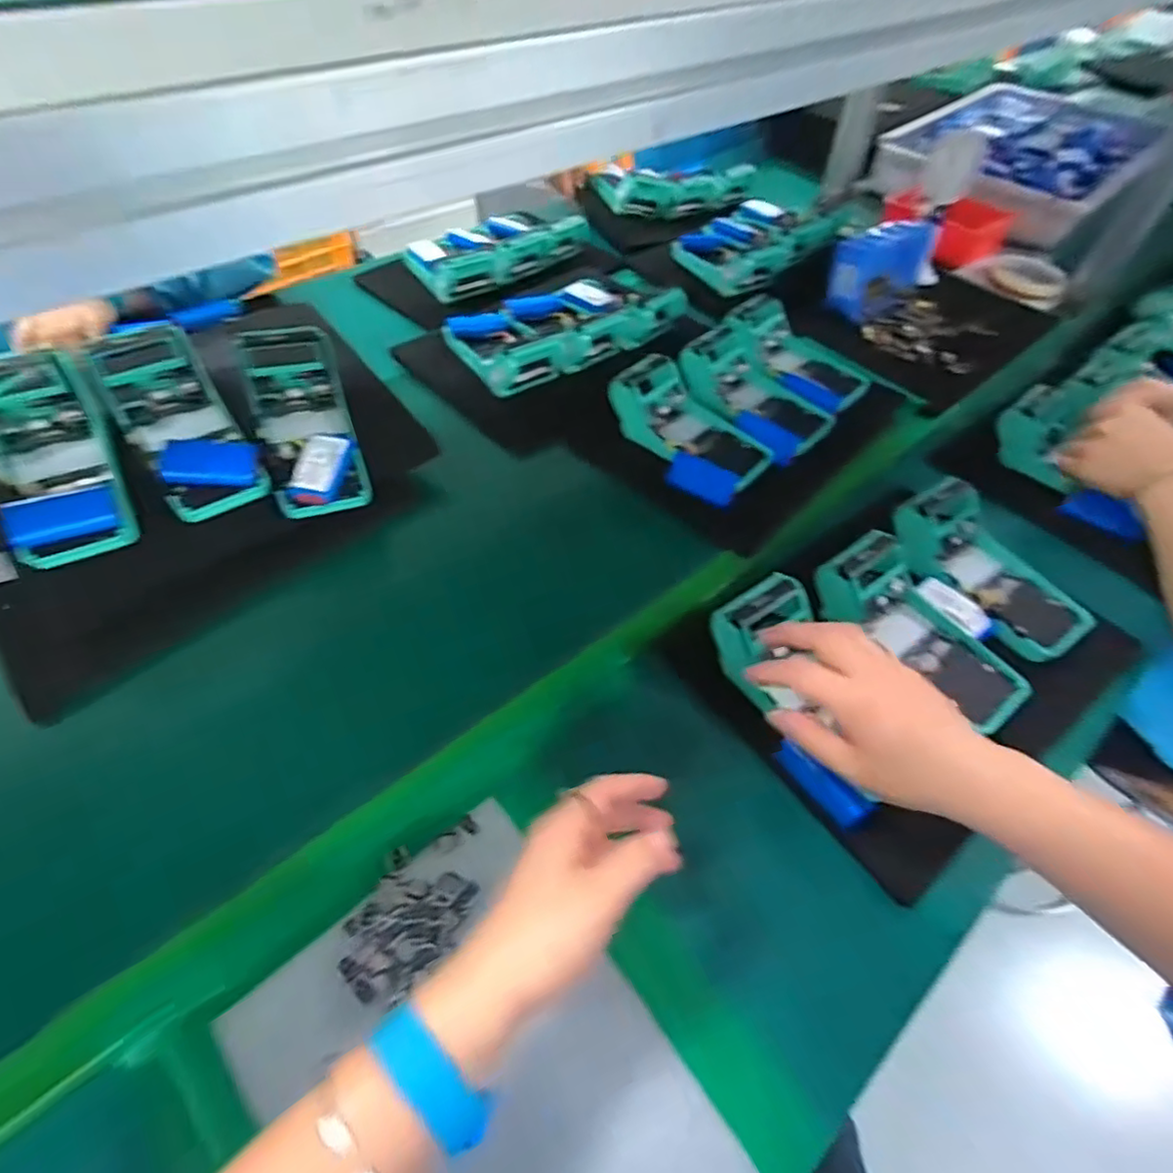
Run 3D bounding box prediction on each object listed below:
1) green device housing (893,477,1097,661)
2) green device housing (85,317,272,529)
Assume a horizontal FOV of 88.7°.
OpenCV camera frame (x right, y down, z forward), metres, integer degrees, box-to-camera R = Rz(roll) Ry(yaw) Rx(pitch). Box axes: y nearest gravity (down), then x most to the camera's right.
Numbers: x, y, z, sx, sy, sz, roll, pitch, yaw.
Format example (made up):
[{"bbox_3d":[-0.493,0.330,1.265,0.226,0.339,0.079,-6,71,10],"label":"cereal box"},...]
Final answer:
[{"bbox_3d":[0.366,-0.022,0.533,0.097,0.051,0.170,-27,59,-21],"label":"green device housing"},{"bbox_3d":[-0.350,-0.137,0.523,0.080,0.048,0.168,-28,86,-21],"label":"green device housing"}]

